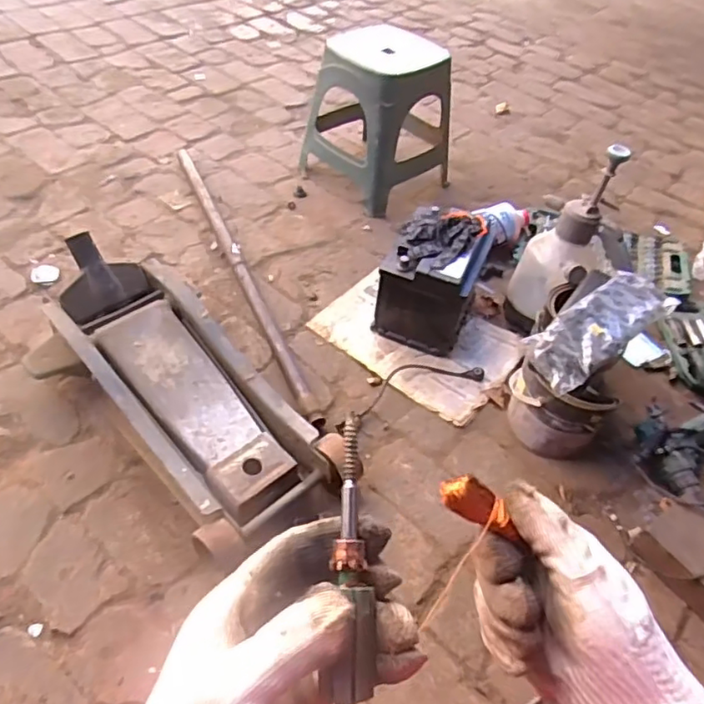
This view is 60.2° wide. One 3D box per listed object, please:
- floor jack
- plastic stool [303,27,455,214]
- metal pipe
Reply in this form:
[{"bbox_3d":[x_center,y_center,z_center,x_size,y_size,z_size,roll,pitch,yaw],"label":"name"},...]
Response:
[{"bbox_3d":[-0.277,0.060,0.969,0.563,0.186,0.255,37,54,24],"label":"floor jack"},{"bbox_3d":[0.063,-0.545,1.409,0.264,0.301,0.263,38,57,25],"label":"plastic stool"},{"bbox_3d":[-0.243,-0.192,1.293,0.030,0.028,0.899,-17,53,-18],"label":"metal pipe"}]

